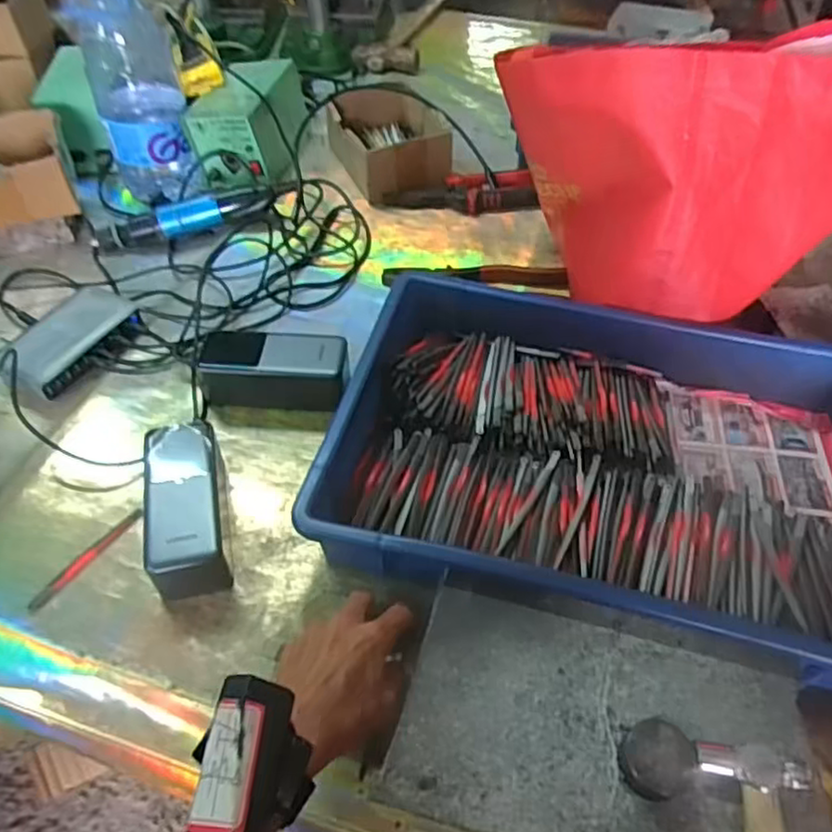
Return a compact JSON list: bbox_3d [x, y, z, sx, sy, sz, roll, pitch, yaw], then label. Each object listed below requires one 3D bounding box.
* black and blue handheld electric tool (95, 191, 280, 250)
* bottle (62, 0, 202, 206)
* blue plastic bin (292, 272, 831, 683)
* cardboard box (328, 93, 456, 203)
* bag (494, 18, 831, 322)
[{"bbox_3d":[-0.261,-0.225,0.761,0.203,0.036,0.043,-10,51,-8],"label":"black and blue handheld electric tool"},{"bbox_3d":[-0.313,-0.365,0.753,0.092,0.234,0.071,-15,52,-12],"label":"bottle"},{"bbox_3d":[0.154,0.031,0.540,0.418,0.079,0.295,10,51,8],"label":"blue plastic bin"},{"bbox_3d":[-0.032,-0.342,0.838,0.125,0.063,0.167,-15,52,-12],"label":"cardboard box"},{"bbox_3d":[0.270,-0.243,0.606,0.305,0.193,0.230,-23,54,-18],"label":"bag"}]

